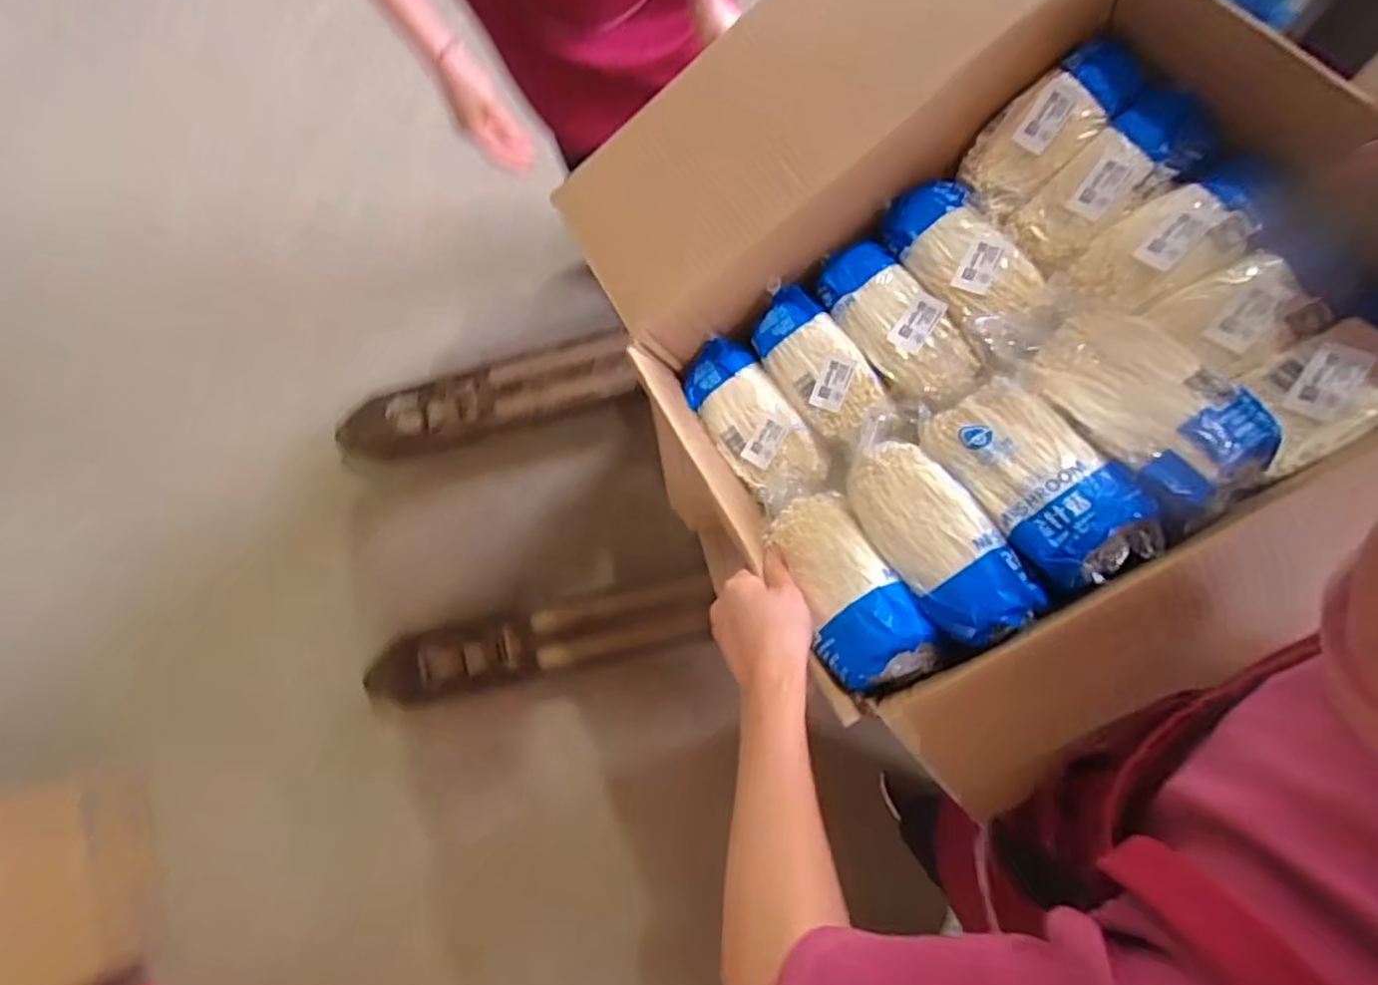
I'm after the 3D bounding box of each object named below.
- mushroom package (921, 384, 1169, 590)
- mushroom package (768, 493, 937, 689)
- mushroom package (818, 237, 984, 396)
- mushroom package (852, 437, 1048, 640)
[{"bbox_3d":[0.244,-0.017,0.487,0.095,0.060,0.187,-42,58,4],"label":"mushroom package"},{"bbox_3d":[0.115,0.069,0.503,0.073,0.049,0.154,-24,59,-5],"label":"mushroom package"},{"bbox_3d":[0.189,-0.154,0.609,0.076,0.041,0.169,-38,68,21],"label":"mushroom package"},{"bbox_3d":[0.180,0.032,0.488,0.075,0.043,0.157,-38,70,16],"label":"mushroom package"}]

